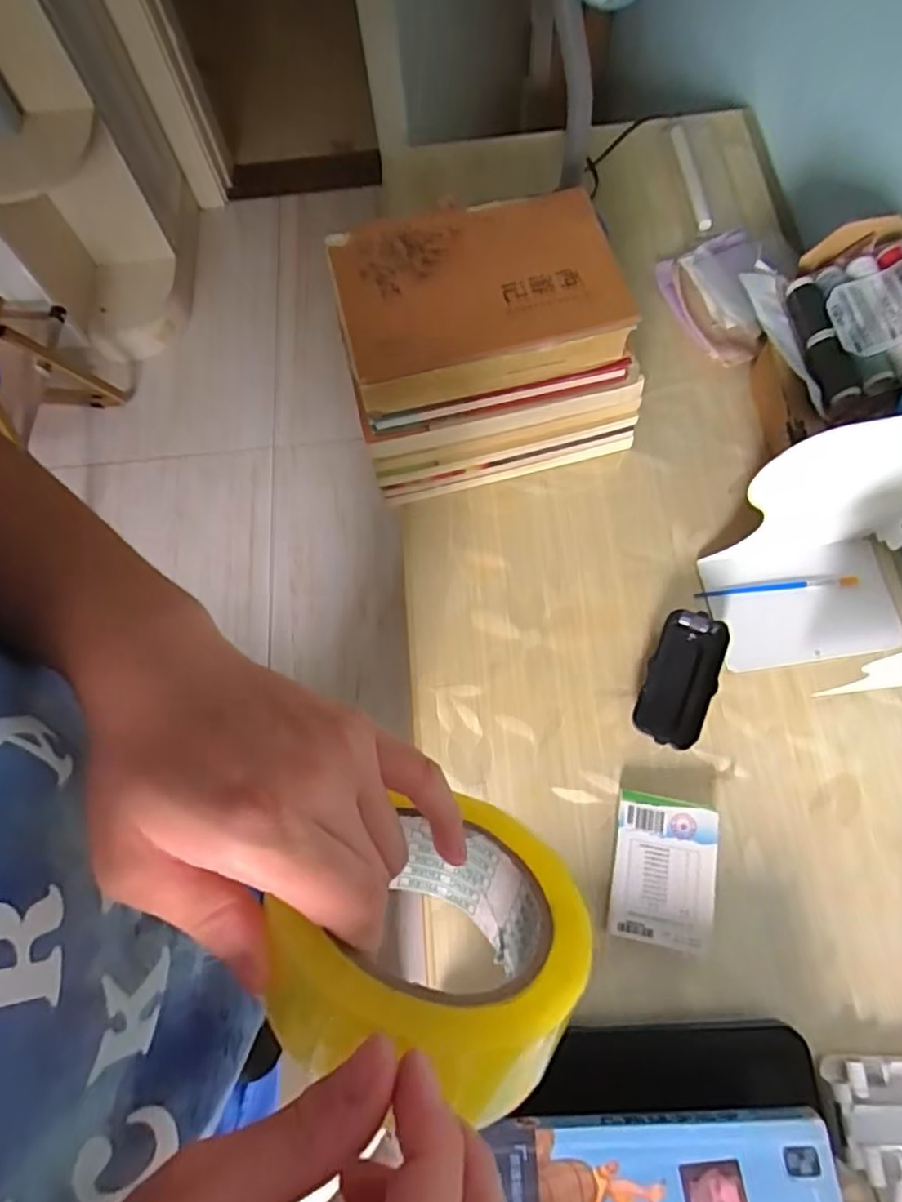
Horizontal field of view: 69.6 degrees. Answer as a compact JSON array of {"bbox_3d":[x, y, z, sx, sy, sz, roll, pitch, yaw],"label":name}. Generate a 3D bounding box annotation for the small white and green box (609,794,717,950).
[{"bbox_3d":[0.157,0.199,0.481,0.068,0.021,0.100,9,70,6],"label":"small white and green box"}]

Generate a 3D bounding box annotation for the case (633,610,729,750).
[{"bbox_3d":[0.187,0.064,0.532,0.050,0.027,0.110,21,72,10],"label":"case"}]

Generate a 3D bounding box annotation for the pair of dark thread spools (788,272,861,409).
[{"bbox_3d":[0.277,-0.197,0.487,0.021,0.015,0.108,-8,70,1],"label":"pair of dark thread spools"}]

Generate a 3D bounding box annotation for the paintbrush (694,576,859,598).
[{"bbox_3d":[0.282,-0.010,0.561,0.135,0.009,0.009,-5,69,1],"label":"paintbrush"}]

